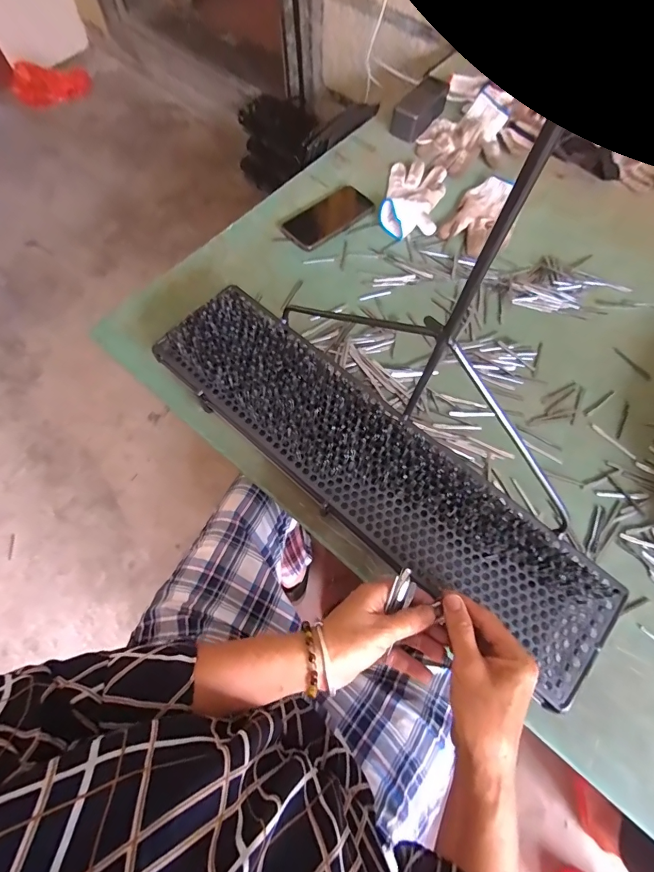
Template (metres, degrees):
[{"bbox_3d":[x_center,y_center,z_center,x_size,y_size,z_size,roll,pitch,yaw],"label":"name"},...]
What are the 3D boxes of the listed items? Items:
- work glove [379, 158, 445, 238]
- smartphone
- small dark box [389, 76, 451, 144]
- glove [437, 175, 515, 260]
[{"bbox_3d":[0.155,-0.431,0.697,0.101,0.041,0.186,13,69,4],"label":"work glove"},{"bbox_3d":[0.000,-0.380,0.682,0.156,0.010,0.077,-39,75,-16],"label":"smartphone"},{"bbox_3d":[0.183,-0.639,0.762,0.057,0.042,0.141,34,71,12],"label":"small dark box"},{"bbox_3d":[0.279,-0.383,0.685,0.108,0.019,0.178,33,71,10],"label":"glove"}]

